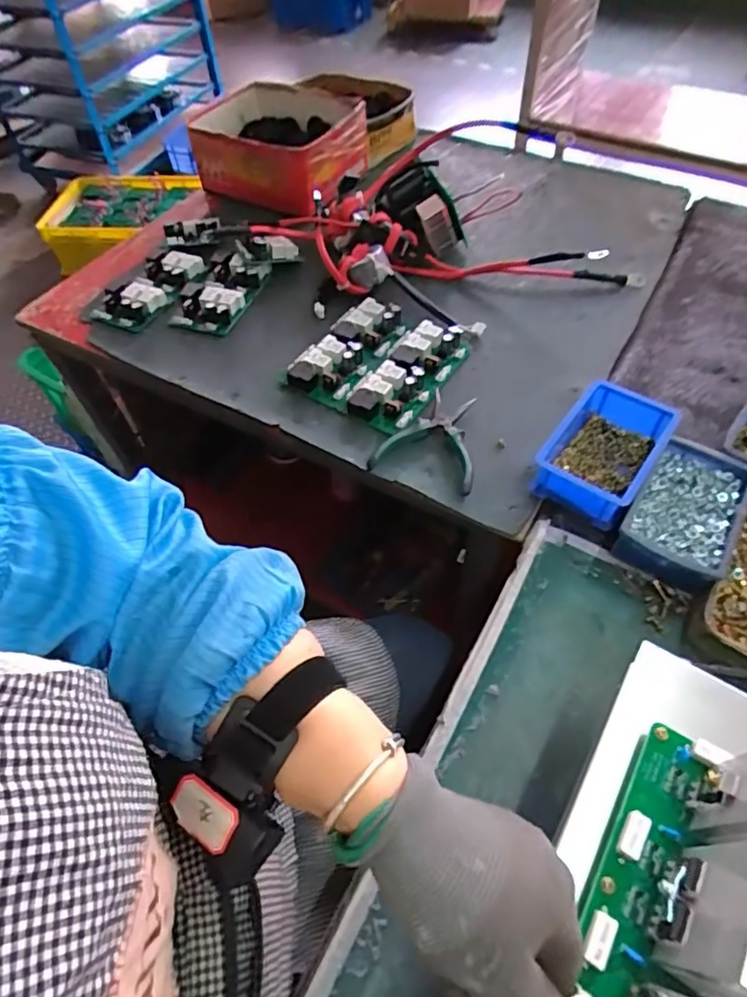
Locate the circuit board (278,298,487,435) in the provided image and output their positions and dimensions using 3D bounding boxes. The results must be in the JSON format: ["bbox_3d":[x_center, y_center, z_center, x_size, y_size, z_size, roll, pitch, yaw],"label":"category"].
[{"bbox_3d":[0.014,-0.188,0.718,0.177,0.026,0.211,26,59,17],"label":"circuit board"}]

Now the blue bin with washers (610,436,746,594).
[{"bbox_3d":[0.304,0.015,0.549,0.092,0.050,0.141,29,60,19],"label":"blue bin with washers"}]

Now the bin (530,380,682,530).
[{"bbox_3d":[0.244,-0.050,0.595,0.098,0.058,0.148,32,61,20],"label":"bin"}]

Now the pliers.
[{"bbox_3d":[0.074,-0.075,0.636,0.115,0.020,0.143,19,57,13],"label":"pliers"}]

